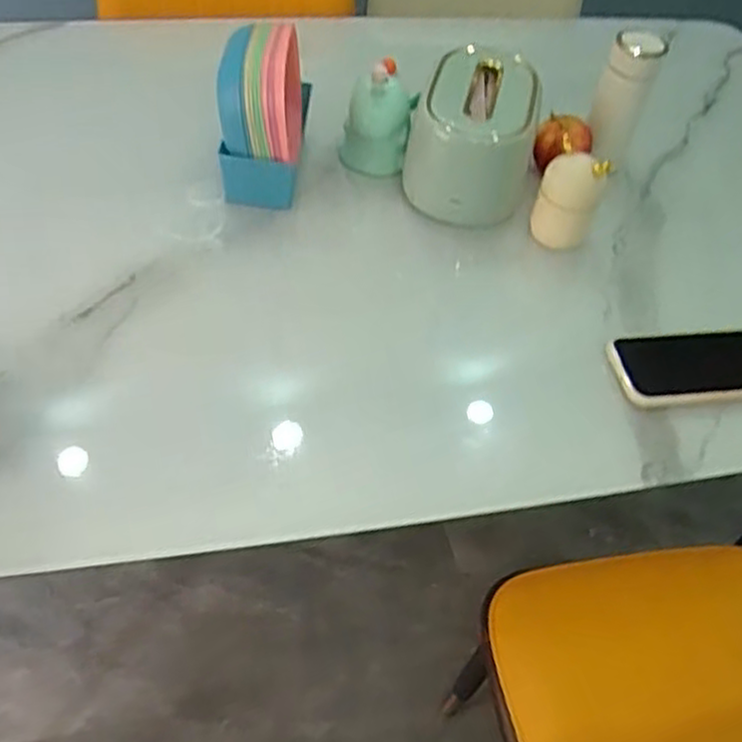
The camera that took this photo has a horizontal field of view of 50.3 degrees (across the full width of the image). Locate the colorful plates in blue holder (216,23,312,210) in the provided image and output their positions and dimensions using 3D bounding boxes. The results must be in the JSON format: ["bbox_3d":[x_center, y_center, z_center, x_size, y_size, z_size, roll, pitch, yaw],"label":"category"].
[{"bbox_3d":[-0.113,-0.275,0.821,0.083,0.144,0.148,4,50,-5],"label":"colorful plates in blue holder"}]

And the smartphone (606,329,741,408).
[{"bbox_3d":[0.296,-0.004,0.718,0.152,0.009,0.073,-4,60,-4],"label":"smartphone"}]

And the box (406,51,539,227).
[{"bbox_3d":[0.106,-0.249,0.843,0.131,0.113,0.164,12,50,2],"label":"box"}]

